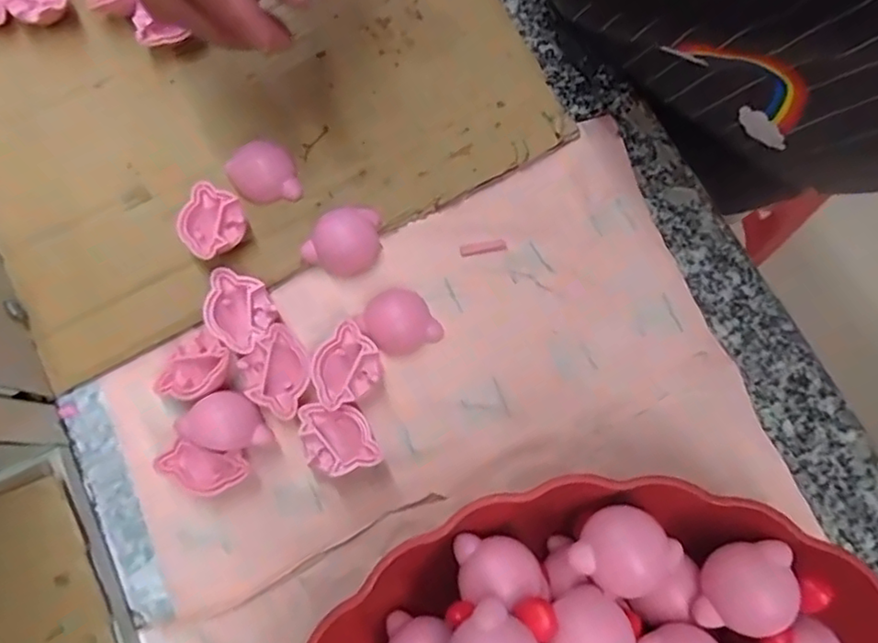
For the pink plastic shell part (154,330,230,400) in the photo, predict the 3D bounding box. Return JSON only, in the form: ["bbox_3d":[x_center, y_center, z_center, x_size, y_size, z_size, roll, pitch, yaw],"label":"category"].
[{"bbox_3d":[-0.102,0.020,0.246,0.033,0.015,0.025,-32,76,-7],"label":"pink plastic shell part"}]

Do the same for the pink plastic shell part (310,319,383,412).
[{"bbox_3d":[-0.040,0.018,0.246,0.030,0.007,0.029,-37,77,-9],"label":"pink plastic shell part"}]

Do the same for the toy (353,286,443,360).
[{"bbox_3d":[-0.018,0.000,0.257,0.029,0.010,0.030,0,75,1],"label":"toy"}]

